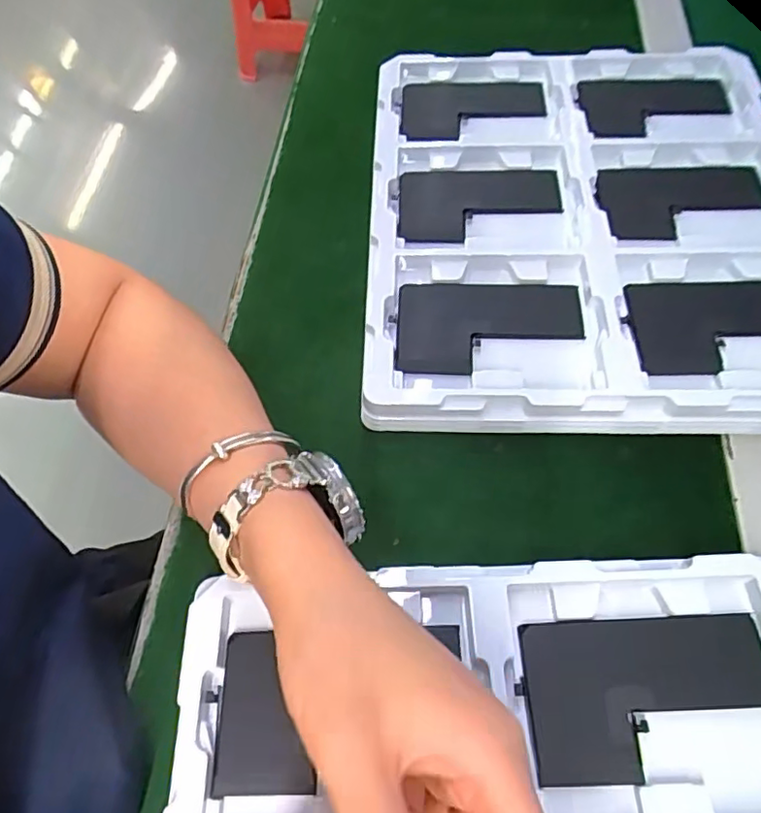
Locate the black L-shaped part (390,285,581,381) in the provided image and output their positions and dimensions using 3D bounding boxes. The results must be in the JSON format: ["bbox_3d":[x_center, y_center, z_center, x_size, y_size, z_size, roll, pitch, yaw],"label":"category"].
[{"bbox_3d":[0.063,-0.045,0.347,0.105,0.008,0.064,3,63,4],"label":"black L-shaped part"}]

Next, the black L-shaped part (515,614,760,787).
[{"bbox_3d":[0.118,0.126,0.262,0.107,0.004,0.063,-3,63,1],"label":"black L-shaped part"}]

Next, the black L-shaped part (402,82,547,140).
[{"bbox_3d":[0.067,-0.216,0.440,0.103,0.017,0.077,1,63,3],"label":"black L-shaped part"}]

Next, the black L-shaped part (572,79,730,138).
[{"bbox_3d":[0.196,-0.219,0.432,0.106,0.009,0.067,-7,63,-1],"label":"black L-shaped part"}]

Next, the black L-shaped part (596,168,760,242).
[{"bbox_3d":[0.193,-0.132,0.384,0.103,0.007,0.064,-1,63,2],"label":"black L-shaped part"}]

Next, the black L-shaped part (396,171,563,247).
[{"bbox_3d":[0.064,-0.133,0.394,0.105,0.007,0.068,1,63,3],"label":"black L-shaped part"}]

